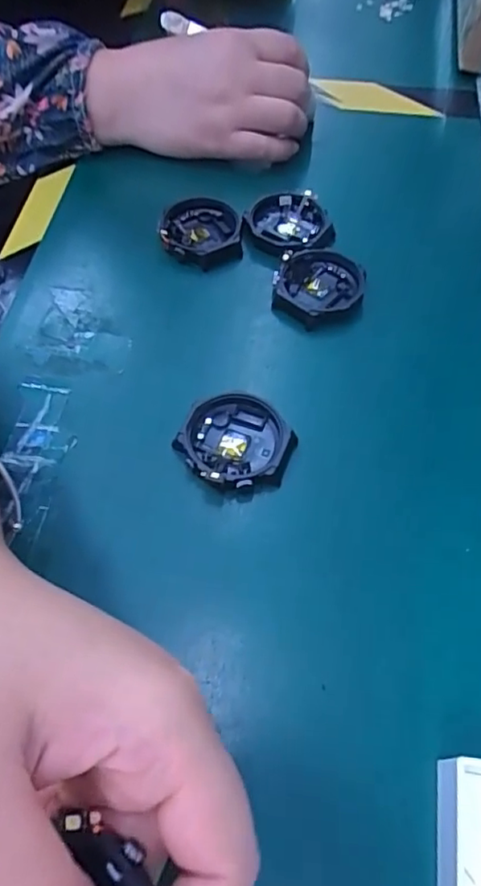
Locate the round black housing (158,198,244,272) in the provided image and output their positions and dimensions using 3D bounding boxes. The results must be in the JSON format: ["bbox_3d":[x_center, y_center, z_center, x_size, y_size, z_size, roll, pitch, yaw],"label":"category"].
[{"bbox_3d":[-0.024,-0.129,0.347,0.048,0.012,0.047,3,60,1],"label":"round black housing"}]

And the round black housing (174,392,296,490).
[{"bbox_3d":[-0.002,-0.001,0.275,0.054,0.013,0.049,13,61,8],"label":"round black housing"}]

